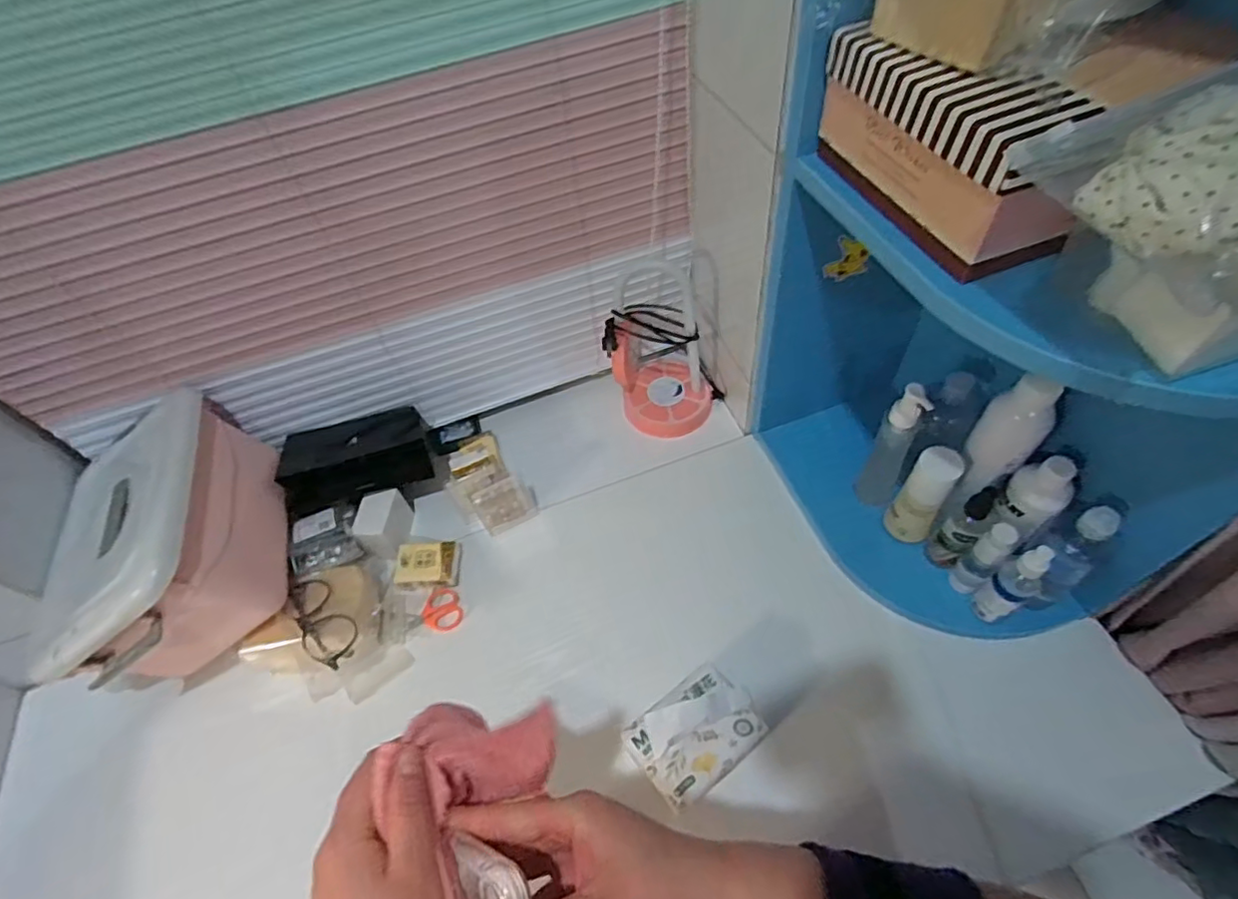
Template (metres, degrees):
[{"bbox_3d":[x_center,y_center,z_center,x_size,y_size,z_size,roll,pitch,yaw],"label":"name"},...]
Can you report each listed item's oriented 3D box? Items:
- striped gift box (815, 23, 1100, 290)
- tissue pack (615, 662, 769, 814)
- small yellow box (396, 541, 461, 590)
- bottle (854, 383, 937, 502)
[{"bbox_3d":[0.222,-0.211,0.414,0.071,0.097,0.211,-22,60,-9],"label":"striped gift box"},{"bbox_3d":[0.076,0.290,0.601,0.150,0.081,0.097,-34,62,-15],"label":"tissue pack"},{"bbox_3d":[-0.242,0.146,0.757,0.072,0.025,0.056,-6,54,3],"label":"small yellow box"},{"bbox_3d":[0.313,-0.005,0.686,0.047,0.199,0.054,26,61,23],"label":"bottle"}]

